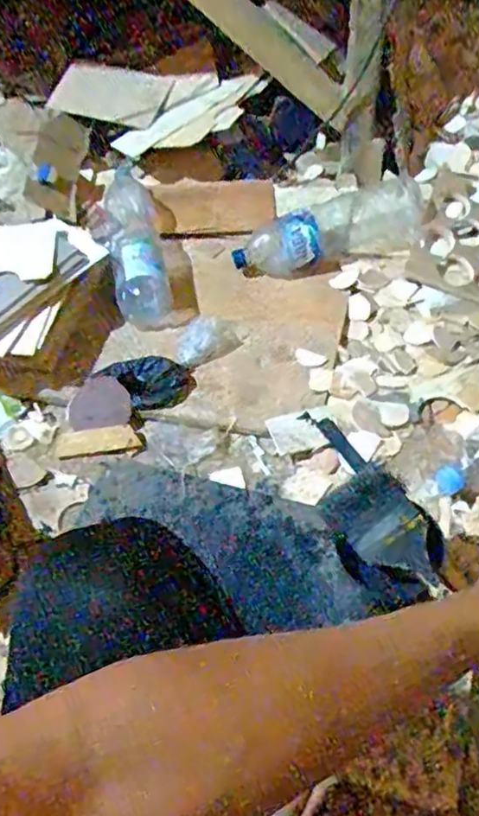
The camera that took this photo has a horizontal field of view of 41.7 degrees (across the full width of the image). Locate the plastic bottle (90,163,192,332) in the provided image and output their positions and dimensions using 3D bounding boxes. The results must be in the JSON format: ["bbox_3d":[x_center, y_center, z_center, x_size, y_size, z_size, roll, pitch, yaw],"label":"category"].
[{"bbox_3d":[-0.181,-0.281,1.078,0.108,0.094,0.345,-17,54,-7],"label":"plastic bottle"}]

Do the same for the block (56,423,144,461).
[{"bbox_3d":[-0.205,0.049,0.913,0.120,0.015,0.040,-8,64,1],"label":"block"}]

